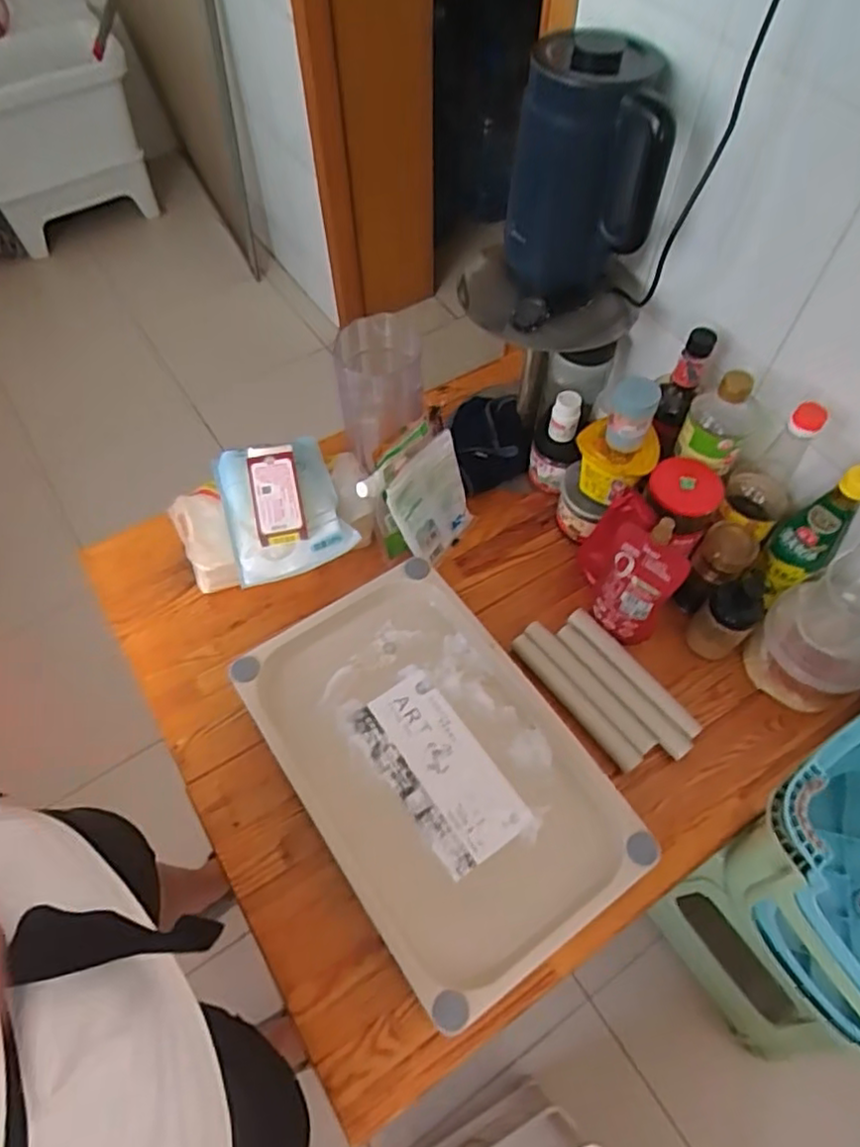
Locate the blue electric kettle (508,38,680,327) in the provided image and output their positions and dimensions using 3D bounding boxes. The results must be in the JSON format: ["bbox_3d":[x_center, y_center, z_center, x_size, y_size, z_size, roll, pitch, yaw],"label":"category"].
[{"bbox_3d":[0.166,-0.412,0.739,0.136,0.235,0.126,-5,60,-2],"label":"blue electric kettle"}]

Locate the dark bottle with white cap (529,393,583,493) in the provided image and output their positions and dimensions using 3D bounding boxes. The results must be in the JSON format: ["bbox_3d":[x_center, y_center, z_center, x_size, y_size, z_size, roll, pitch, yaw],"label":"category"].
[{"bbox_3d":[0.174,-0.177,0.948,0.064,0.147,0.079,11,60,7],"label":"dark bottle with white cap"}]

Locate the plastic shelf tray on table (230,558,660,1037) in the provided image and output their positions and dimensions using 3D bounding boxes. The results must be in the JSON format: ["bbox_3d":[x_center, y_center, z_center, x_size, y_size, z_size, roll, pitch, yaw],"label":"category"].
[{"bbox_3d":[0.006,0.213,0.775,0.282,0.059,0.441,-31,64,-17],"label":"plastic shelf tray on table"}]

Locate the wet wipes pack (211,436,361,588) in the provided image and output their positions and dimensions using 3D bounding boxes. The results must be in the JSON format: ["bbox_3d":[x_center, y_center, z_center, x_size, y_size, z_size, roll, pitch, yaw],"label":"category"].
[{"bbox_3d":[-0.188,-0.087,0.860,0.148,0.045,0.190,-20,61,-11],"label":"wet wipes pack"}]

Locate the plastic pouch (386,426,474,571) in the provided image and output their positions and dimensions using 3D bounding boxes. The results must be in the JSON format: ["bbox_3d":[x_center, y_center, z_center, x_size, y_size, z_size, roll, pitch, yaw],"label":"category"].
[{"bbox_3d":[0.005,-0.094,0.898,0.015,0.152,0.124,22,56,35],"label":"plastic pouch"}]

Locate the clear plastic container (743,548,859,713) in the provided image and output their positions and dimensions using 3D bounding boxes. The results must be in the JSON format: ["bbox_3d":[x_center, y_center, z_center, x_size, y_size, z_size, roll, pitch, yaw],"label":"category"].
[{"bbox_3d":[0.459,0.069,0.783,0.127,0.168,0.123,0,60,0],"label":"clear plastic container"}]

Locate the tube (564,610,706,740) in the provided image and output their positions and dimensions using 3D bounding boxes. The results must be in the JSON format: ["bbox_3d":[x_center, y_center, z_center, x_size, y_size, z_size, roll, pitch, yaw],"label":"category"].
[{"bbox_3d":[0.249,0.122,0.842,0.032,0.032,0.199,-36,66,-19],"label":"tube"}]

